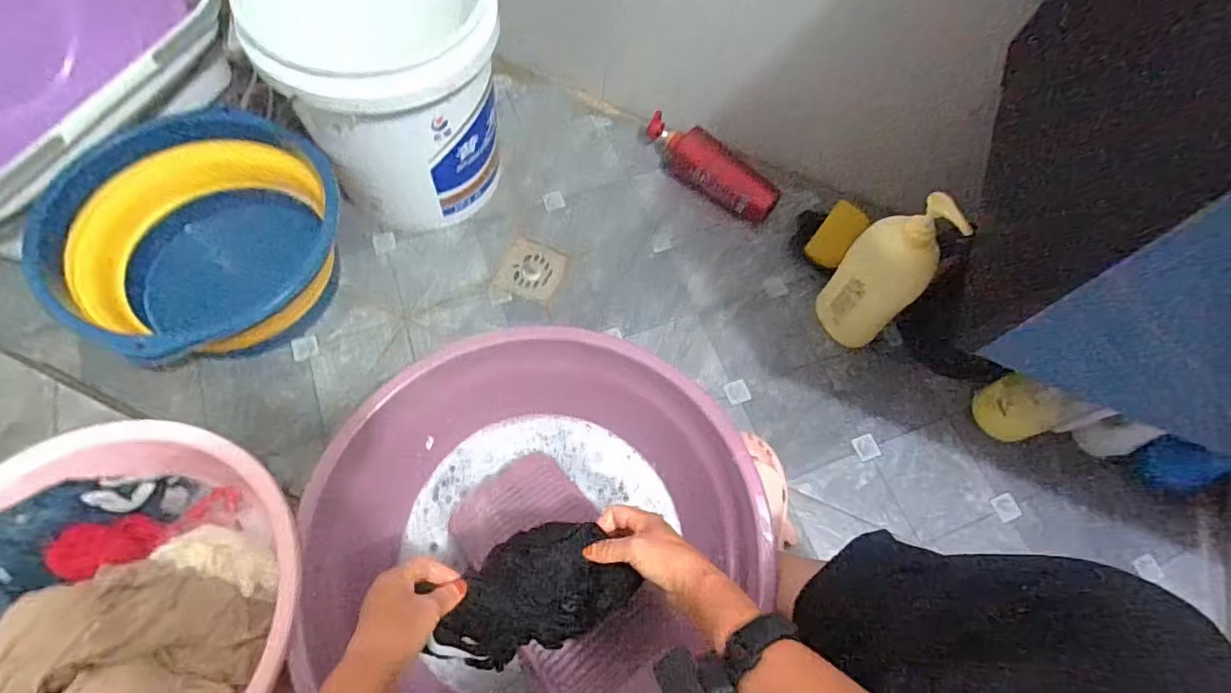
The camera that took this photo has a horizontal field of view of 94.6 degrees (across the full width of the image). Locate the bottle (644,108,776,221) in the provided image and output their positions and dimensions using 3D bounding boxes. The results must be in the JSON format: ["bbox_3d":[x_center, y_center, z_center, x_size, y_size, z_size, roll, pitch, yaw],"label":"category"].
[{"bbox_3d":[0.166,-0.317,0.996,0.266,0.054,0.092,39,68,14],"label":"bottle"}]

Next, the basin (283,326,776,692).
[{"bbox_3d":[-0.092,0.209,0.660,0.436,0.176,0.448,1,64,-3],"label":"basin"}]

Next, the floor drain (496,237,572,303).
[{"bbox_3d":[-0.131,-0.124,0.921,0.099,0.004,0.099,18,65,5],"label":"floor drain"}]

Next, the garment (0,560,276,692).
[{"bbox_3d":[-0.427,0.284,0.495,0.169,0.100,0.167,2,65,-3],"label":"garment"}]

